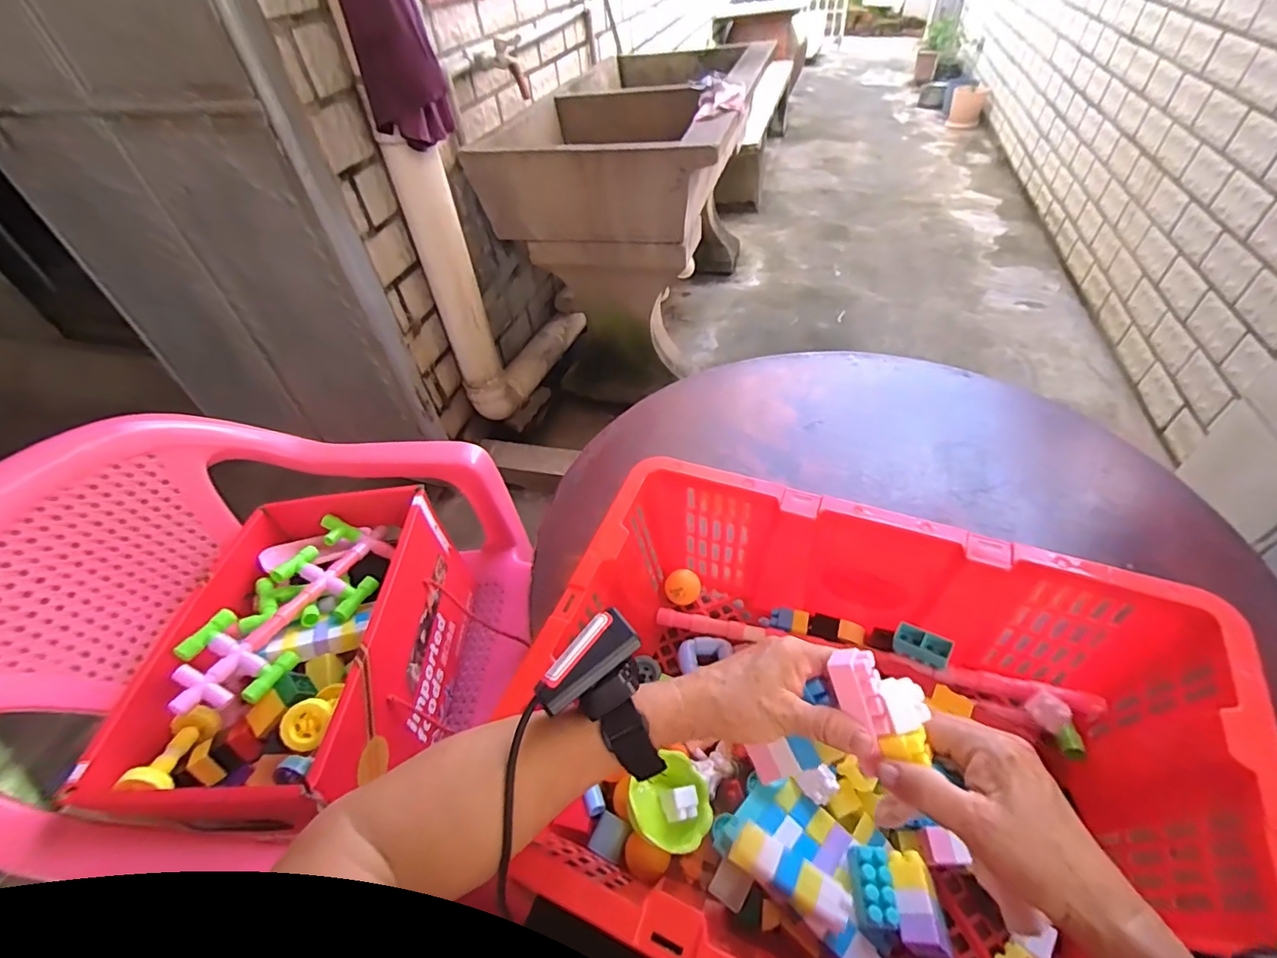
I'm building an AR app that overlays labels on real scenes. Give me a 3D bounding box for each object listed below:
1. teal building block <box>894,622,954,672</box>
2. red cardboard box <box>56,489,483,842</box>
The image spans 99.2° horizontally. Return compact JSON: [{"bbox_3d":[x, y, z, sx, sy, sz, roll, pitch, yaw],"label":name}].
[{"bbox_3d":[0.270,0.158,0.516,0.048,0.020,0.026,21,52,24],"label":"teal building block"},{"bbox_3d":[-0.385,0.192,0.667,0.255,0.178,0.401,-3,46,3],"label":"red cardboard box"}]

